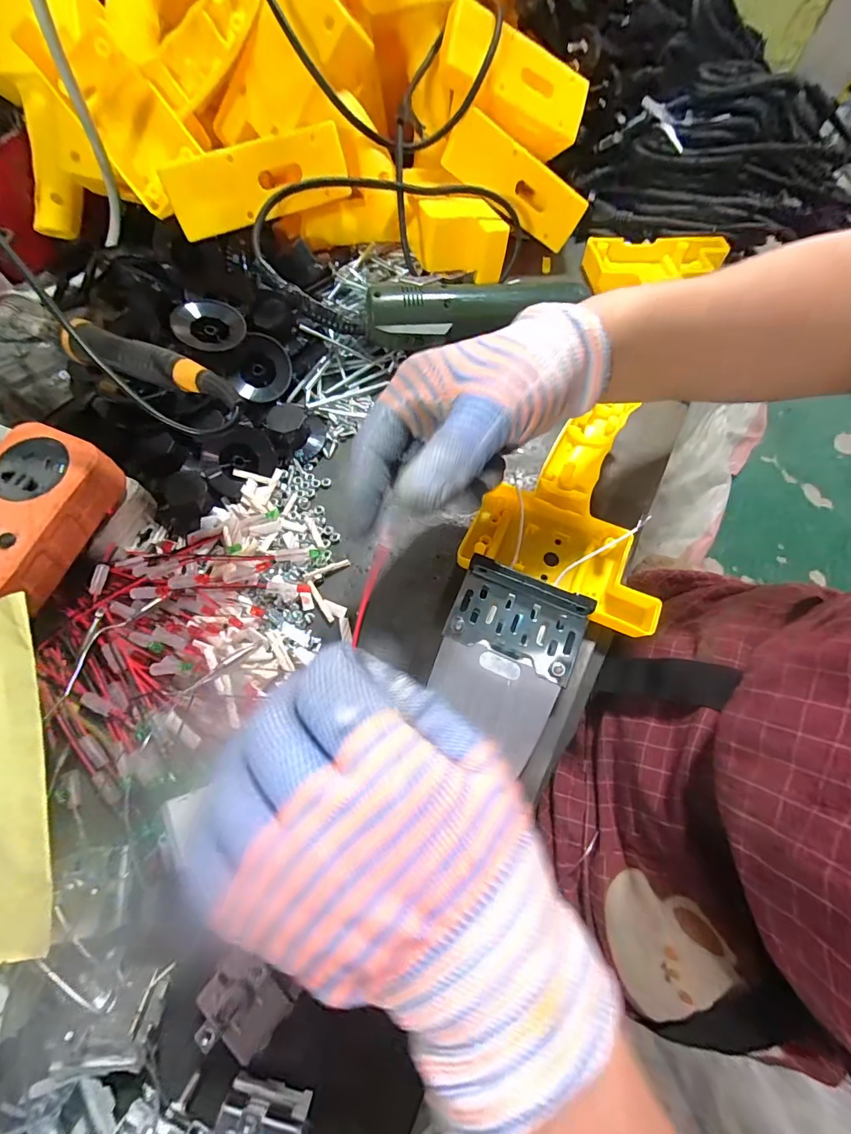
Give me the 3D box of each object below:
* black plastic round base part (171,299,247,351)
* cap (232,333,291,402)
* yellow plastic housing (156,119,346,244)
[{"bbox_3d":[-0.157,-0.175,0.326,0.046,0.015,0.044,0,66,0],"label":"black plastic round base part"},{"bbox_3d":[-0.124,-0.151,0.341,0.043,0.045,0.016,-22,31,-19],"label":"cap"},{"bbox_3d":[-0.114,-0.270,0.314,0.123,0.040,0.016,-25,43,-10],"label":"yellow plastic housing"}]

